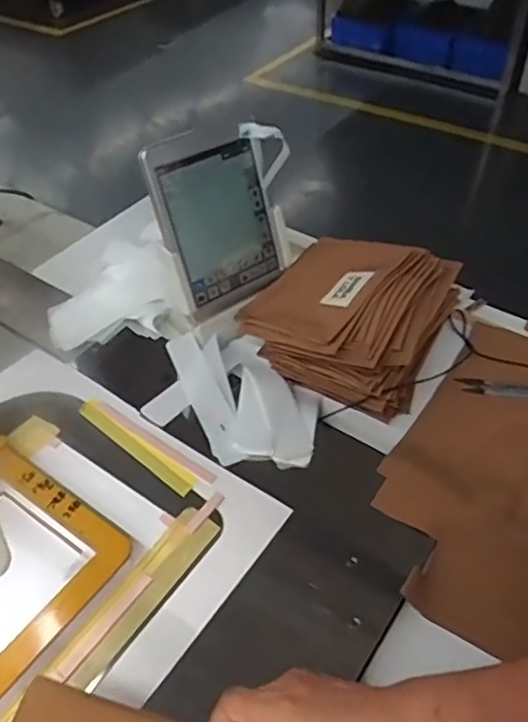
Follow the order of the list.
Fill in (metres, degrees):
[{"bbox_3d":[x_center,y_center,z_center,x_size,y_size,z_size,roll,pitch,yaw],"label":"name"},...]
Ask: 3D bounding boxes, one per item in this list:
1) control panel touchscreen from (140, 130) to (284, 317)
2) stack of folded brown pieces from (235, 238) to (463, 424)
[{"bbox_3d":[-0.055,-0.167,0.725,0.143,0.196,0.024,-32,32,-27],"label":"control panel touchscreen"},{"bbox_3d":[0.100,-0.064,0.748,0.218,0.085,0.203,22,51,22],"label":"stack of folded brown pieces"}]

